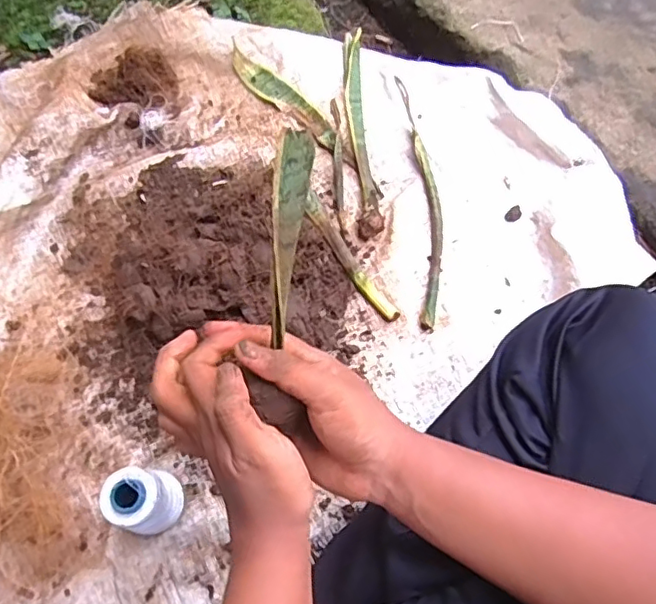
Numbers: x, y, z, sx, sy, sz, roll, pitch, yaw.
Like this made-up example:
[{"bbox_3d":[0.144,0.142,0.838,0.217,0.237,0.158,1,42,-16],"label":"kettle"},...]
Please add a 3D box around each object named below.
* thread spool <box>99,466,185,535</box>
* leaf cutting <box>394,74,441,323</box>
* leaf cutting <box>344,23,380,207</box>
[{"bbox_3d":[-0.155,0.170,0.496,0.045,0.115,0.049,1,66,-1],"label":"thread spool"},{"bbox_3d":[0.115,-0.128,0.690,0.036,0.031,0.329,-2,66,-2],"label":"leaf cutting"},{"bbox_3d":[0.040,-0.234,0.730,0.029,0.029,0.267,-4,66,-3],"label":"leaf cutting"}]

